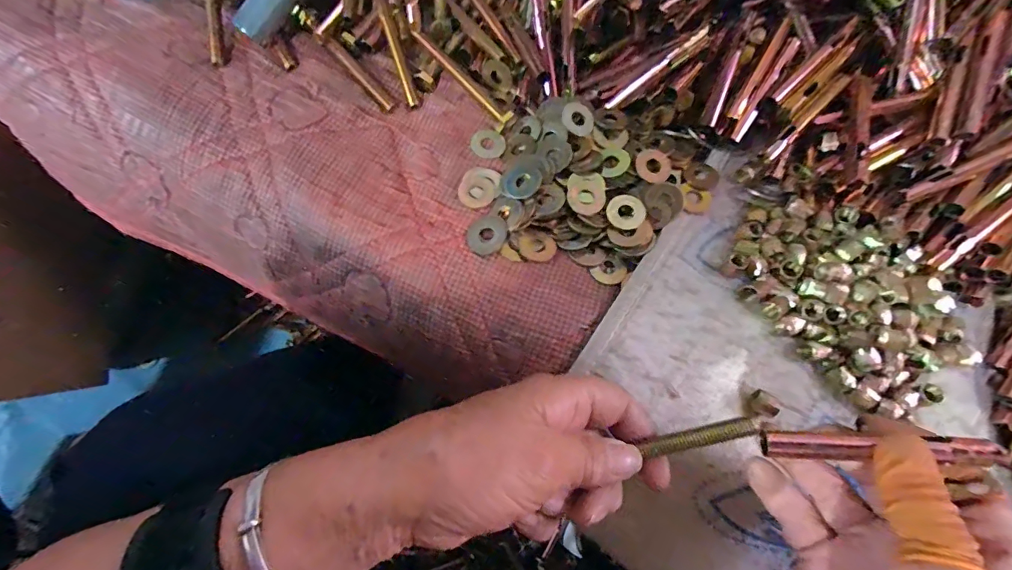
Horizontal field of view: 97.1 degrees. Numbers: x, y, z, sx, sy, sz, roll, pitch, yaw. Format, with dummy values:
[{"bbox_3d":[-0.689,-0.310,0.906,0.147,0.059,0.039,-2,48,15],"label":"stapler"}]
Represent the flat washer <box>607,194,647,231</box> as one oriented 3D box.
[{"bbox_3d":[0.078,-0.047,0.289,0.023,0.004,0.024,1,68,-2],"label":"flat washer"}]

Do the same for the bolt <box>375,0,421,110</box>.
[{"bbox_3d":[-0.082,-0.178,0.329,0.009,0.014,0.101,-18,76,-4],"label":"bolt"}]

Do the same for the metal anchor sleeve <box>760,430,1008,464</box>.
[{"bbox_3d":[0.153,0.067,0.185,0.085,0.007,0.011,-2,75,14],"label":"metal anchor sleeve"}]

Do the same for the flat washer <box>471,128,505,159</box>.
[{"bbox_3d":[-0.013,-0.100,0.318,0.024,0.004,0.025,4,69,-9],"label":"flat washer"}]

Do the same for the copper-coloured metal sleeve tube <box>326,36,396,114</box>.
[{"bbox_3d":[-0.105,-0.153,0.325,0.010,0.008,0.073,-40,75,-16],"label":"copper-coloured metal sleeve tube"}]

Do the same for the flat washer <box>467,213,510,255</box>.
[{"bbox_3d":[-0.012,-0.033,0.284,0.025,0.004,0.028,38,71,12],"label":"flat washer"}]

